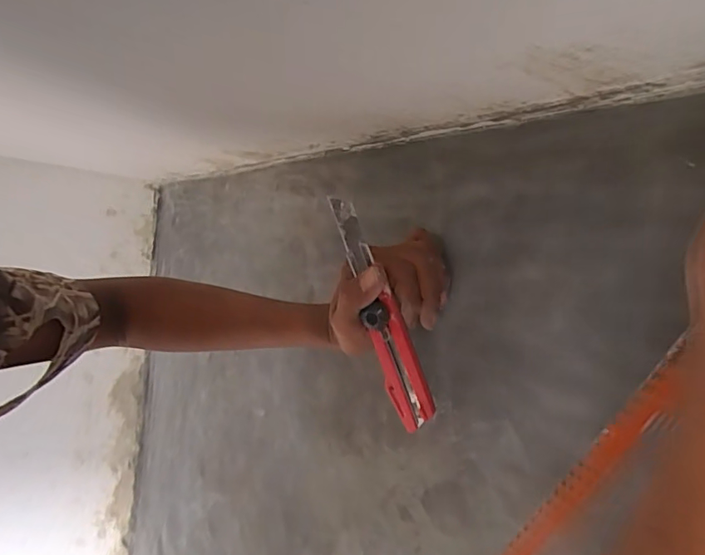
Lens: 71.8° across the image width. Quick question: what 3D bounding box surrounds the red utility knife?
[{"bbox_3d":[0.022,0.030,0.354,0.025,0.180,0.023,-24,13,-16],"label":"red utility knife"}]

